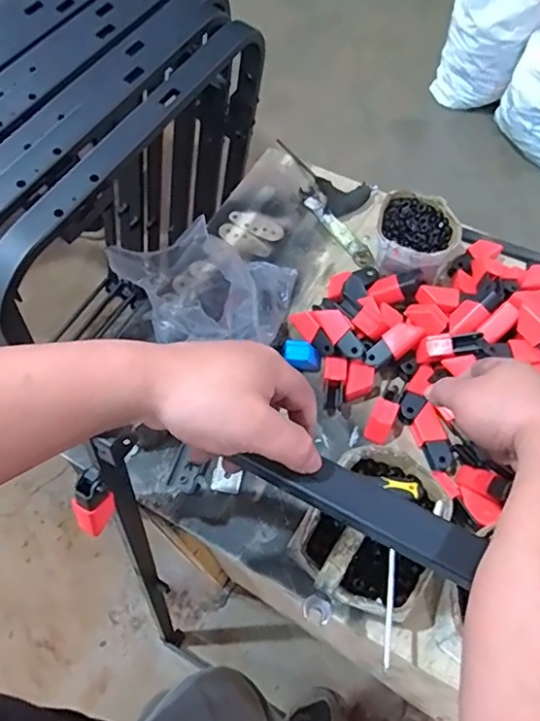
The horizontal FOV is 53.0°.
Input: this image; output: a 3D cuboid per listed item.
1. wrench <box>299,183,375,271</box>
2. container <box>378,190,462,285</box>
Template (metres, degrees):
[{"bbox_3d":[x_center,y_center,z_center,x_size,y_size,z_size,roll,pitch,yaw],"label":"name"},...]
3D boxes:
[{"bbox_3d":[0.101,-0.222,0.866,0.037,0.022,0.189,-27,65,-14],"label":"wrench"},{"bbox_3d":[0.221,-0.178,0.808,0.127,0.070,0.139,14,62,8],"label":"container"}]

